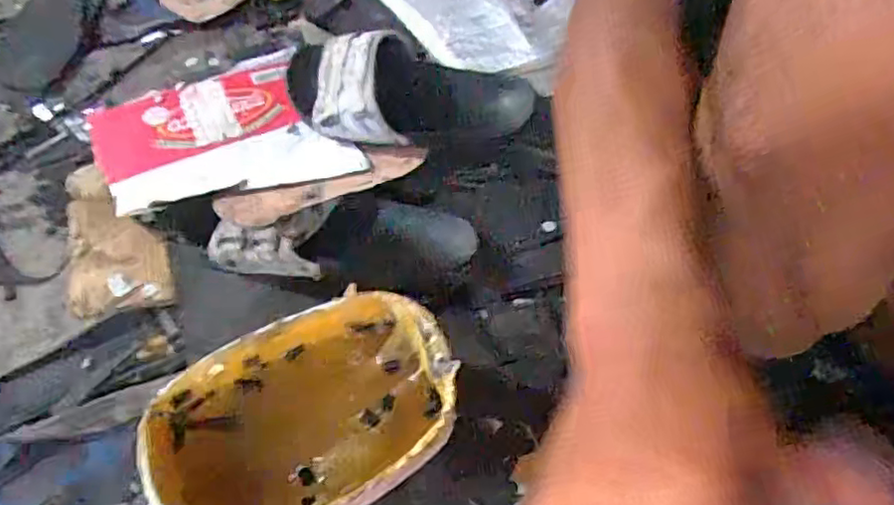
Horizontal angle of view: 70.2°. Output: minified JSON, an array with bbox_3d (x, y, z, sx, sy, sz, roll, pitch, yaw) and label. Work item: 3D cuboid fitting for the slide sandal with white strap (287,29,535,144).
[{"bbox_3d":[-0.053,-0.169,0.640,0.243,0.068,0.126,11,59,0],"label":"slide sandal with white strap"}]

